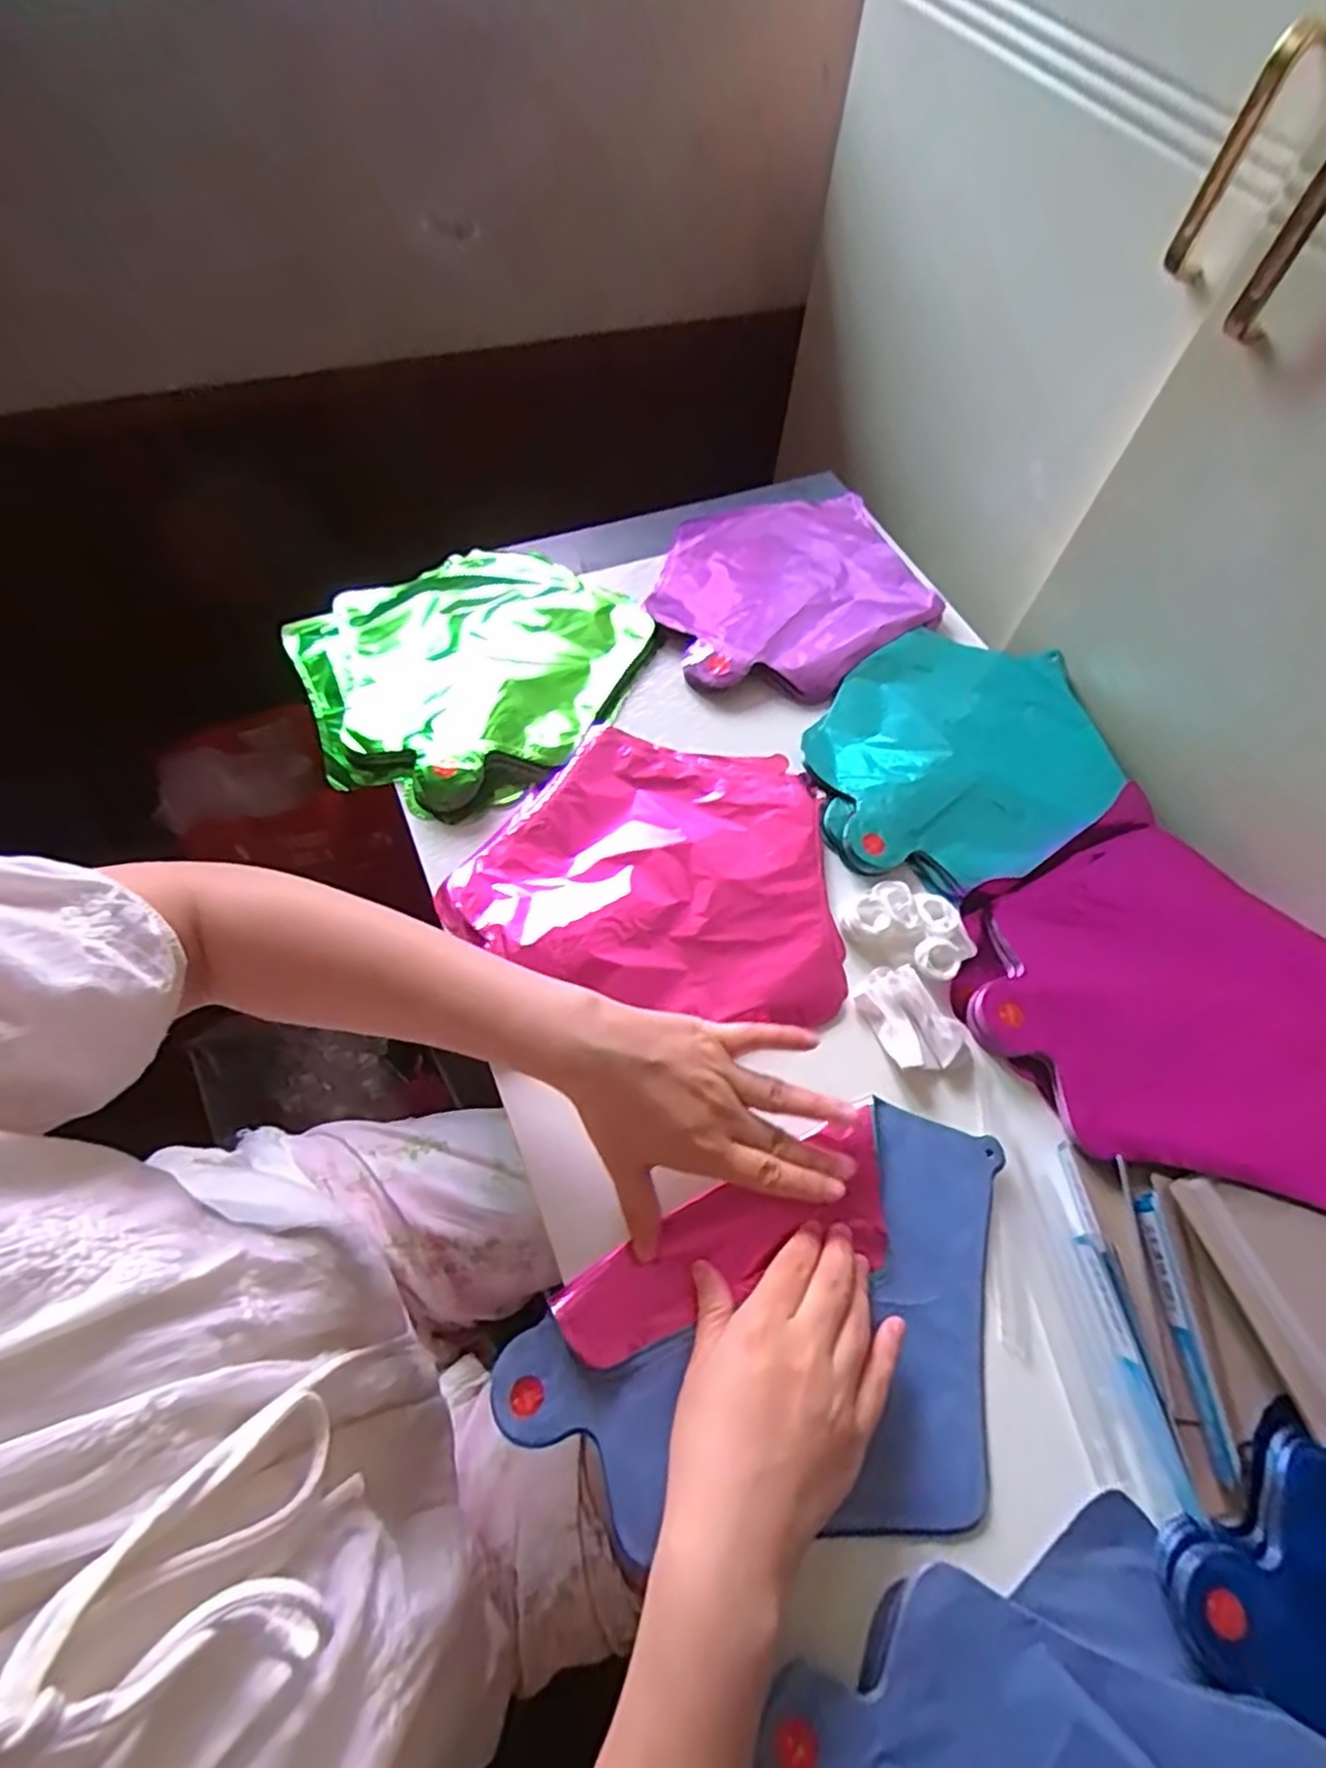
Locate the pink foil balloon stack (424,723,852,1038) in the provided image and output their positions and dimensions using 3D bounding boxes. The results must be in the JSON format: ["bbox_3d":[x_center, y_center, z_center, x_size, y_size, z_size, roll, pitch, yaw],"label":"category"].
[{"bbox_3d":[-0.004,-0.018,0.457,0.235,0.018,0.190,8,63,2],"label":"pink foil balloon stack"}]

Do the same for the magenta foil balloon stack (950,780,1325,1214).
[{"bbox_3d":[0.314,0.070,0.434,0.228,0.028,0.235,-37,70,-19],"label":"magenta foil balloon stack"}]

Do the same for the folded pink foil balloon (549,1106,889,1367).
[{"bbox_3d":[0.040,0.188,0.368,0.188,0.008,0.062,-20,65,-15],"label":"folded pink foil balloon"}]

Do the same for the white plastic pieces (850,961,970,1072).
[{"bbox_3d":[0.146,0.080,0.426,0.045,0.010,0.064,-31,68,-16],"label":"white plastic pieces"}]

